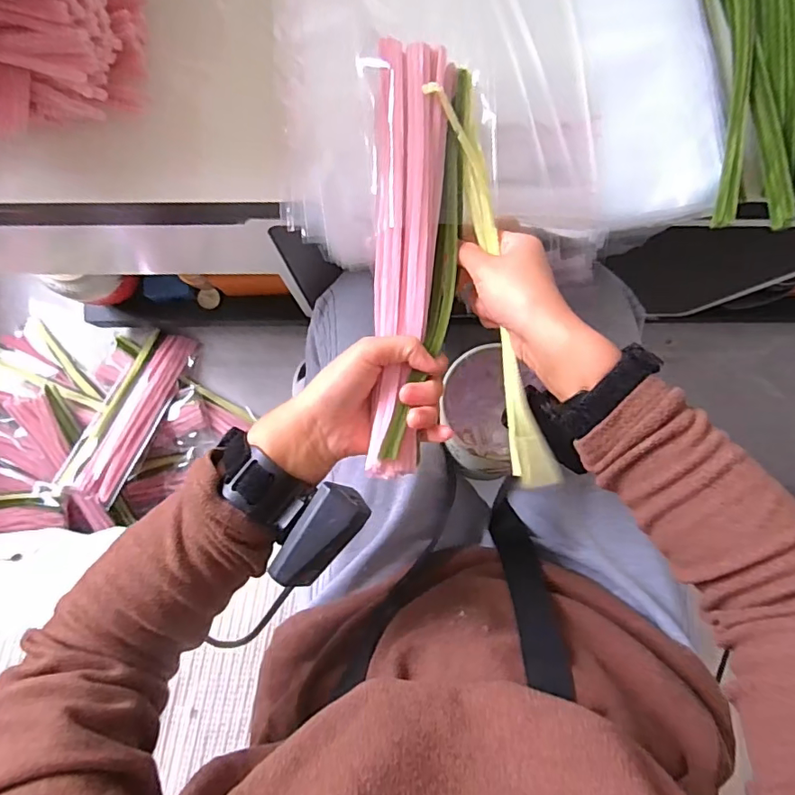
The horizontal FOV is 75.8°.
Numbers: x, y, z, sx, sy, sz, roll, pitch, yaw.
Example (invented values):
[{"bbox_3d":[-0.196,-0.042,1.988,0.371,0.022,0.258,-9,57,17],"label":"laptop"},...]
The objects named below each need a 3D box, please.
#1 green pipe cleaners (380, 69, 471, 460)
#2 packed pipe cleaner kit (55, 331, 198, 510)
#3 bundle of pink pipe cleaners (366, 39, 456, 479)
[{"bbox_3d":[0.029,-0.093,0.357,0.028,0.033,0.277,11,80,-1],"label":"green pipe cleaners"},{"bbox_3d":[-0.443,0.022,0.855,0.099,0.039,0.293,22,69,0],"label":"packed pipe cleaner kit"},{"bbox_3d":[0.006,-0.099,0.351,0.048,0.022,0.298,4,84,-2],"label":"bundle of pink pipe cleaners"}]

